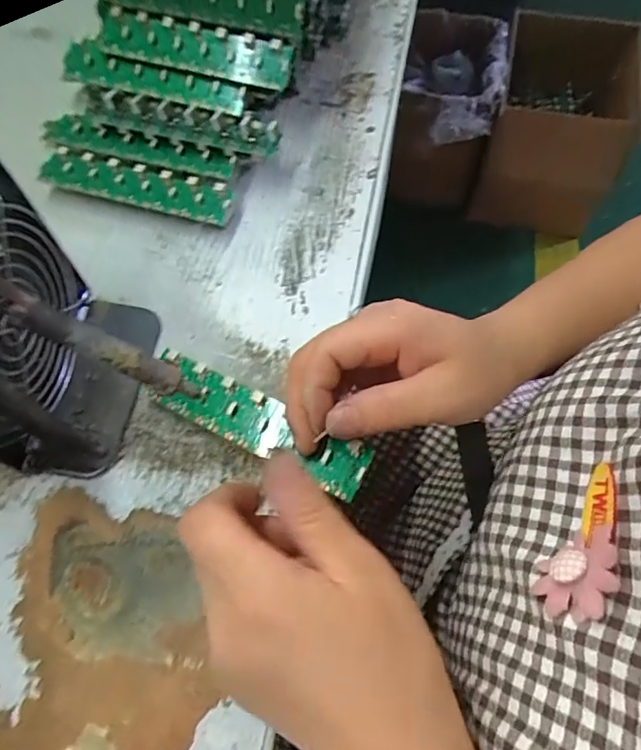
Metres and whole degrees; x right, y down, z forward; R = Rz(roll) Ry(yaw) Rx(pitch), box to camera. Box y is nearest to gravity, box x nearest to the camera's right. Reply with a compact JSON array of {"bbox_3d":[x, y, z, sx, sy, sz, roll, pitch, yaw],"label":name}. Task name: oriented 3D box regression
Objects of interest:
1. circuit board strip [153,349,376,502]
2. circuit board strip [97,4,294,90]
[{"bbox_3d":[-0.035,0.024,0.273,0.129,0.005,0.031,24,77,17],"label":"circuit board strip"},{"bbox_3d":[-0.089,-0.231,0.362,0.137,0.009,0.031,14,103,4],"label":"circuit board strip"}]

